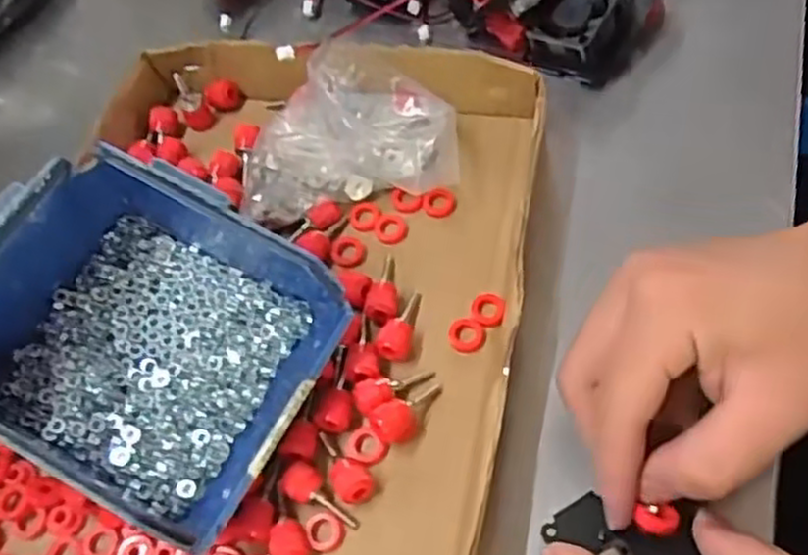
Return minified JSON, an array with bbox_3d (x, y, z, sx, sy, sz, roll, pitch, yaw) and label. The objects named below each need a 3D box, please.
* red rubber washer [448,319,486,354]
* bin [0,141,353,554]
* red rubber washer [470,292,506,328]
[{"bbox_3d":[0.029,0.027,0.343,0.017,0.004,0.015,8,63,13],"label":"red rubber washer"},{"bbox_3d":[-0.110,0.023,0.312,0.146,0.070,0.122,25,69,14],"label":"bin"},{"bbox_3d":[0.039,0.016,0.349,0.016,0.005,0.016,8,63,13],"label":"red rubber washer"}]

